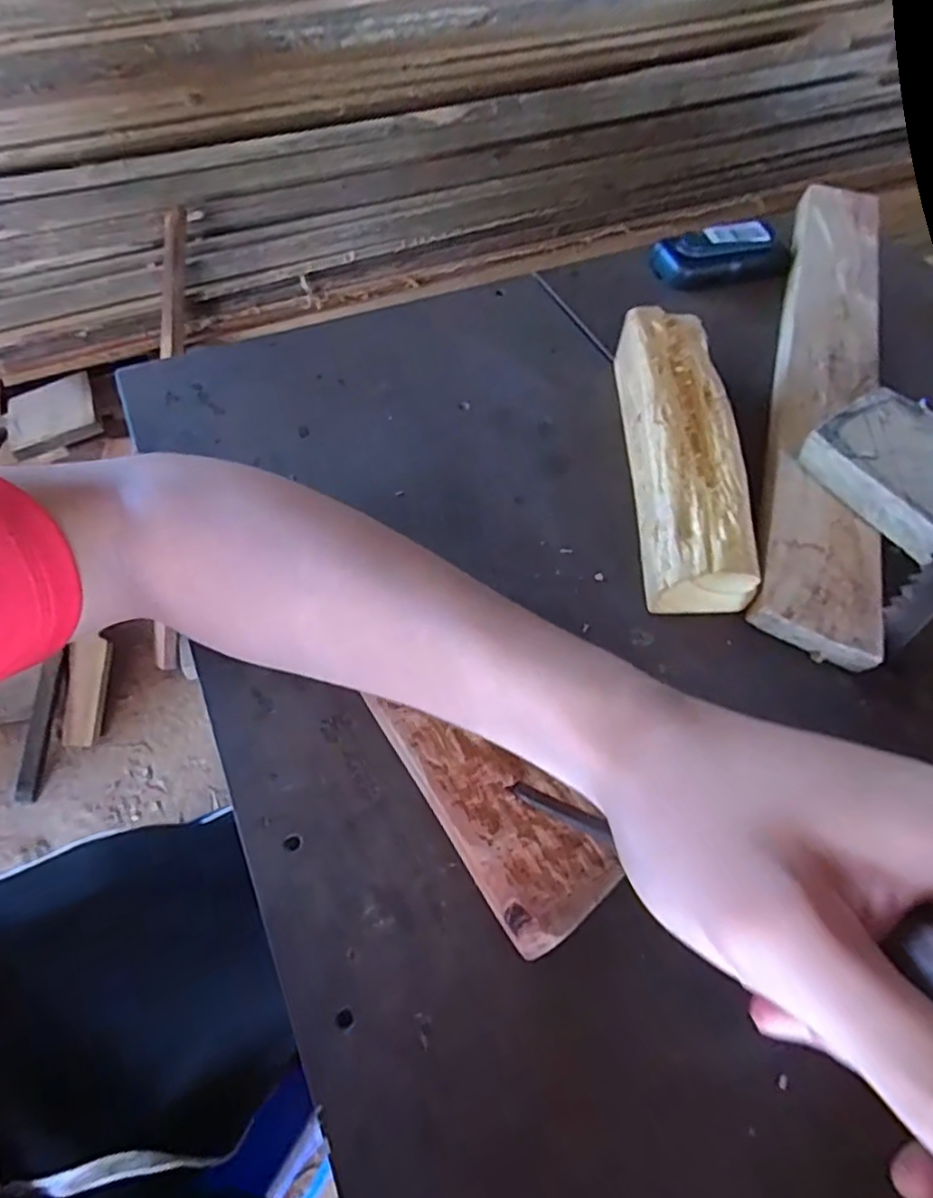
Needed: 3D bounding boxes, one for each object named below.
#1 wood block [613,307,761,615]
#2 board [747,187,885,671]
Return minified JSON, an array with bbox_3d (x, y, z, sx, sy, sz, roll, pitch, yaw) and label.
[{"bbox_3d":[0.124,-0.089,0.387,0.058,0.052,0.206,0,57,-3],"label":"wood block"},{"bbox_3d":[0.244,-0.158,0.435,0.062,0.026,0.465,17,57,8],"label":"board"}]

